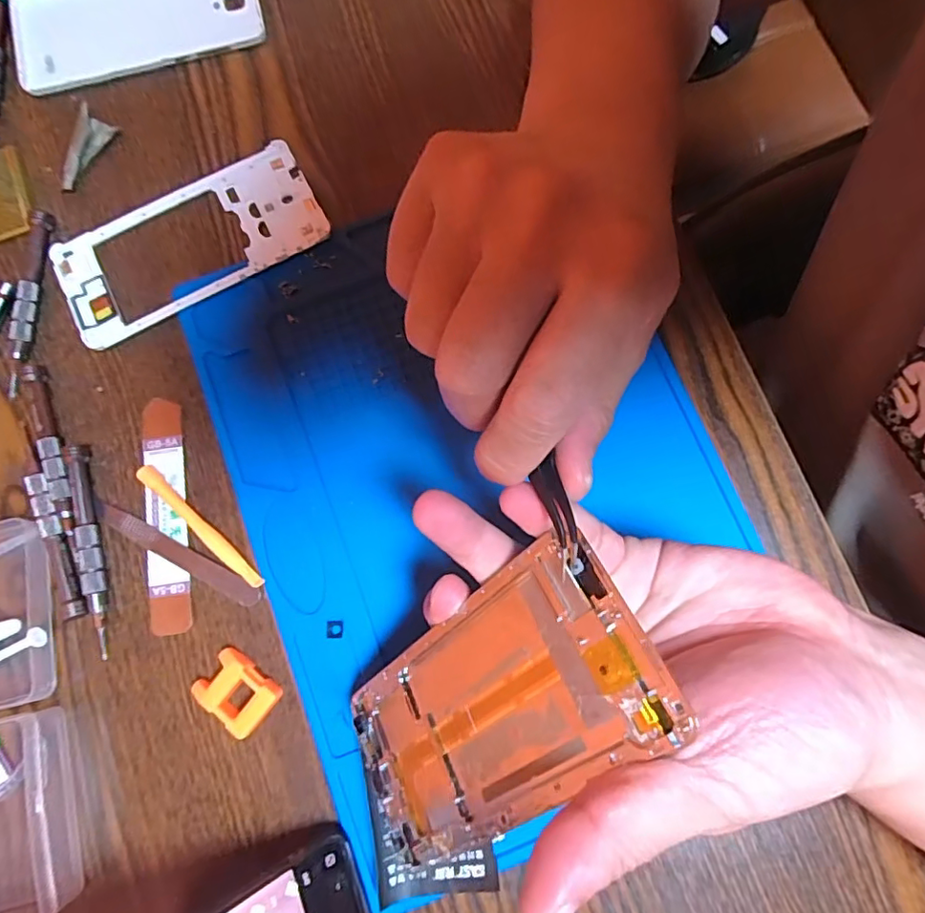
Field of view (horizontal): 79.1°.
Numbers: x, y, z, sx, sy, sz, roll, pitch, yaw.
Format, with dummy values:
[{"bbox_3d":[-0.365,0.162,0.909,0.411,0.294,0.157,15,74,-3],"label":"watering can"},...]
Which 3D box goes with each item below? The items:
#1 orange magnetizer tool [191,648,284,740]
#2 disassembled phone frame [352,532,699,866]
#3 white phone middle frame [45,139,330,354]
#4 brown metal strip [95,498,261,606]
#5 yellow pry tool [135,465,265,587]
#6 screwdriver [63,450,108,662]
[{"bbox_3d":[-0.103,0.109,0.260,0.035,0.013,0.026,39,82,7],"label":"orange magnetizer tool"},{"bbox_3d":[0.006,0.090,0.197,0.138,0.004,0.067,-46,57,30],"label":"disassembled phone frame"},{"bbox_3d":[-0.148,-0.118,0.305,0.142,0.008,0.070,-27,80,-5],"label":"white phone middle frame"},{"bbox_3d":[-0.142,0.047,0.276,0.096,0.004,0.013,28,80,6],"label":"brown metal strip"},{"bbox_3d":[-0.130,0.035,0.276,0.083,0.006,0.009,42,82,8],"label":"yellow pry tool"},{"bbox_3d":[-0.182,0.044,0.274,0.010,0.010,0.103,-14,79,-2],"label":"screwdriver"}]

